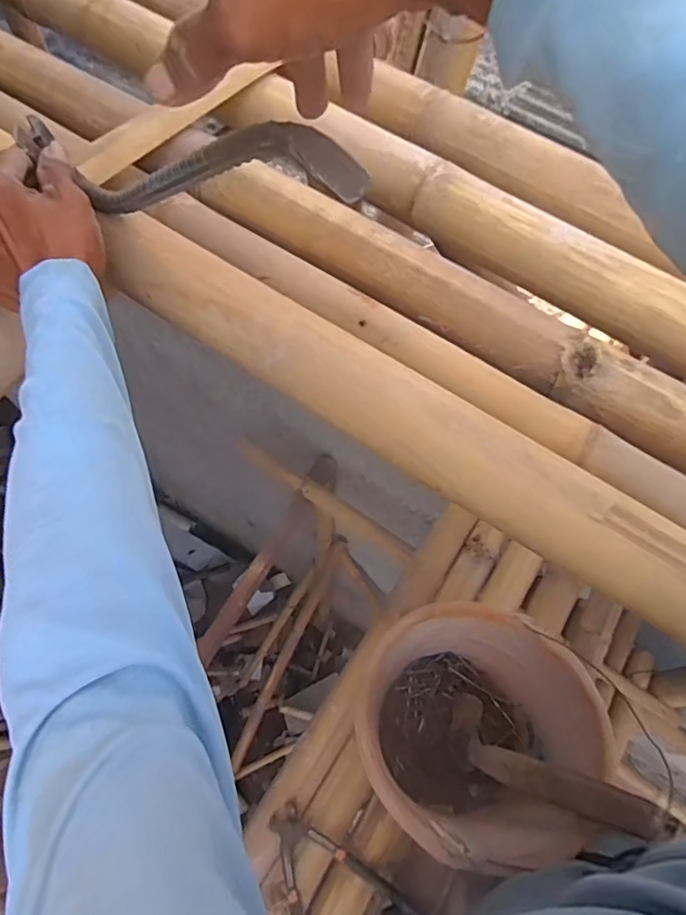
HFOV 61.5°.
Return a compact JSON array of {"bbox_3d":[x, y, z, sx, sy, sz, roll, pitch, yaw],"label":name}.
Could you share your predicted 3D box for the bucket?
[{"bbox_3d":[0.158,0.329,0.707,0.278,0.194,0.258,1,64,-2],"label":"bucket"}]

